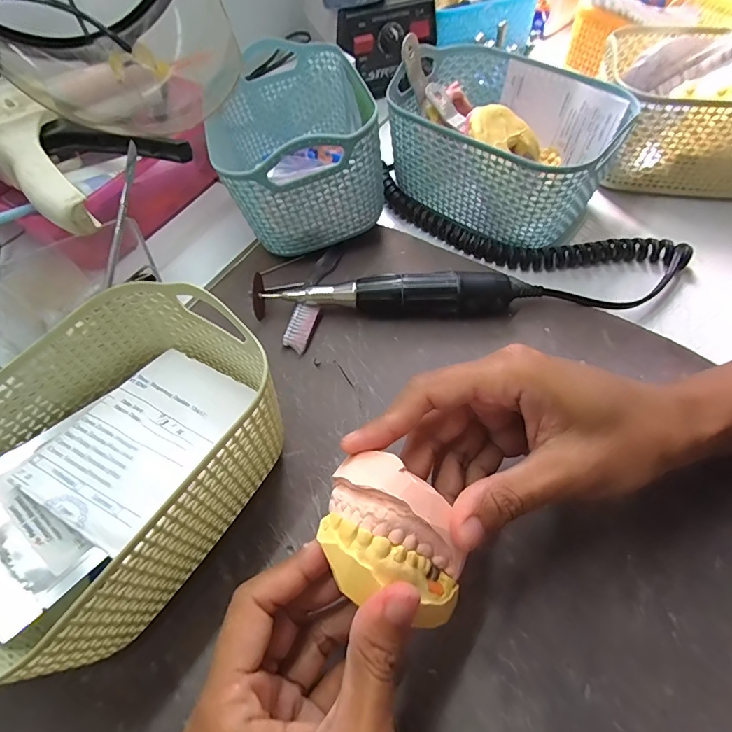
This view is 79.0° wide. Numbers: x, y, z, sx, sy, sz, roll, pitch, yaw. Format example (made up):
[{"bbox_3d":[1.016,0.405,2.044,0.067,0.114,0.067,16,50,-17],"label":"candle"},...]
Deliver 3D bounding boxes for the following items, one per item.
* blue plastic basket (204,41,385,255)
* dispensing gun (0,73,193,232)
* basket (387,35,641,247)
[{"bbox_3d":[-0.057,-0.175,0.357,0.110,0.096,0.170,-13,58,-5],"label":"blue plastic basket"},{"bbox_3d":[-0.242,-0.126,0.291,0.164,0.041,0.177,20,61,15],"label":"dispensing gun"},{"bbox_3d":[0.102,-0.174,0.357,0.165,0.081,0.120,34,65,22],"label":"basket"}]

